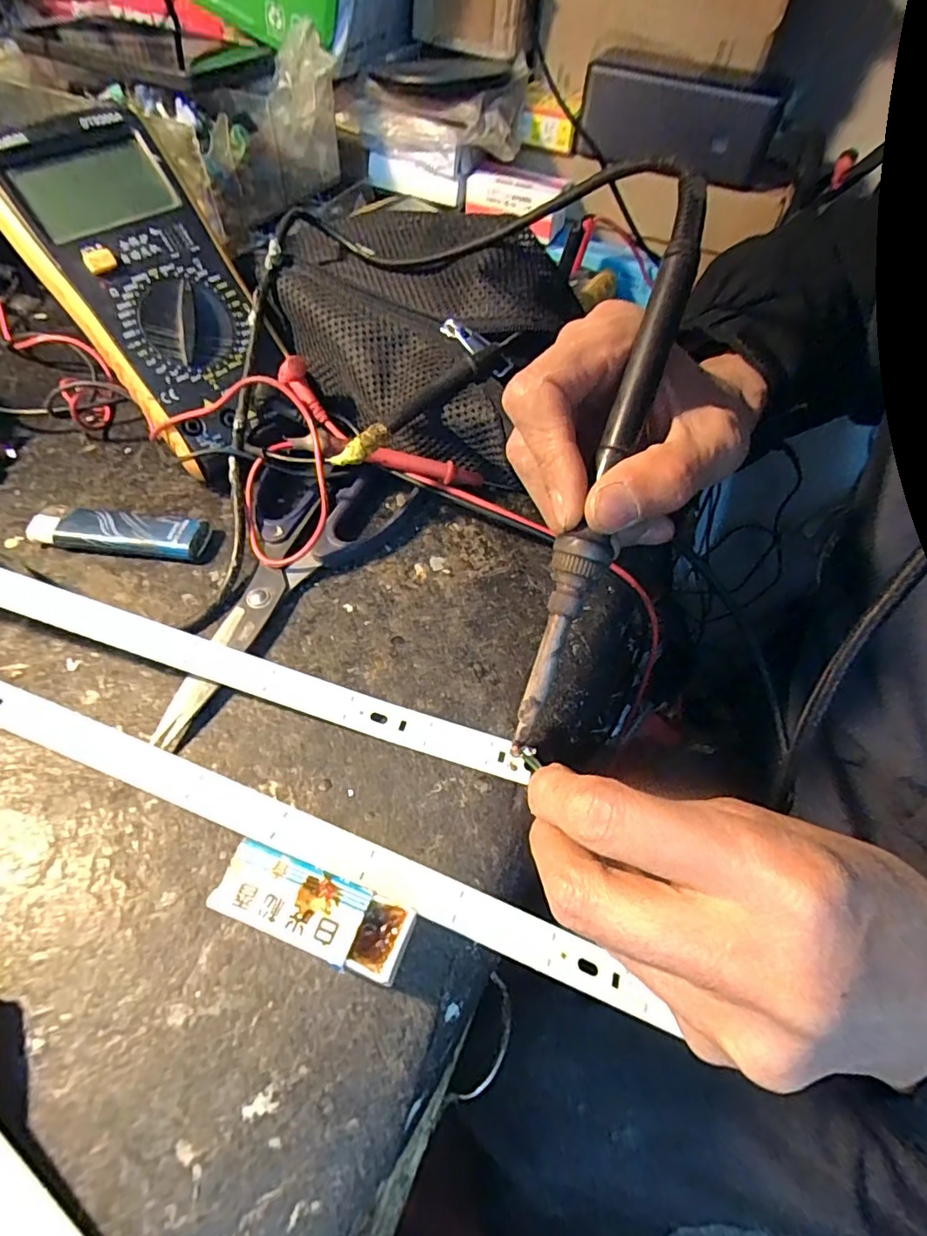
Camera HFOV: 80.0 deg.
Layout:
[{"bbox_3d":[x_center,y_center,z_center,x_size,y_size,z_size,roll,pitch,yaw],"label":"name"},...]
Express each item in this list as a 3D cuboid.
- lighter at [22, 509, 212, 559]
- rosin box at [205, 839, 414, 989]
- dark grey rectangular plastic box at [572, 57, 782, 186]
[{"bbox_3d":[-0.168,-0.041,0.270,0.083,0.013,0.022,8,55,2],"label":"lighter"},{"bbox_3d":[-0.047,0.093,0.176,0.060,0.020,0.021,18,56,9],"label":"rosin box"},{"bbox_3d":[0.139,-0.328,0.367,0.121,0.045,0.028,31,59,17],"label":"dark grey rectangular plastic box"}]

